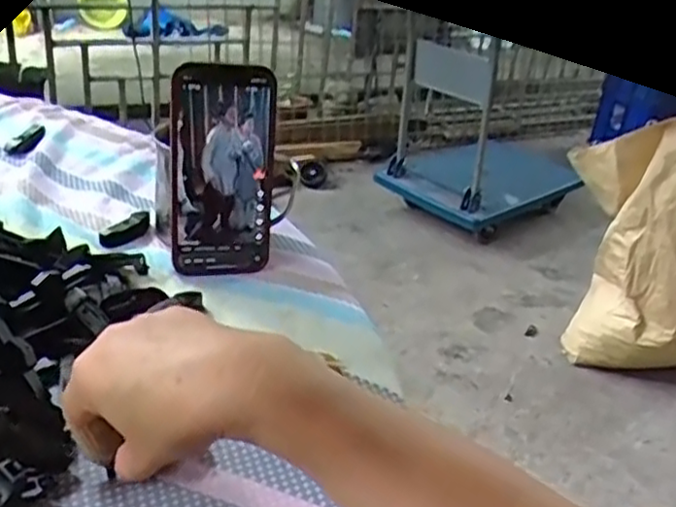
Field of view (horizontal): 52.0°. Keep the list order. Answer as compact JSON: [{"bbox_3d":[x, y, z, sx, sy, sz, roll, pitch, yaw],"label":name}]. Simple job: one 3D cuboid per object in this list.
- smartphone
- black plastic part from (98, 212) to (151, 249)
[{"bbox_3d":[-0.086,-0.061,0.518,0.076,0.154,0.009,0,18,-16],"label":"smartphone"},{"bbox_3d":[-0.172,-0.021,0.569,0.019,0.013,0.056,20,32,22],"label":"black plastic part"}]

